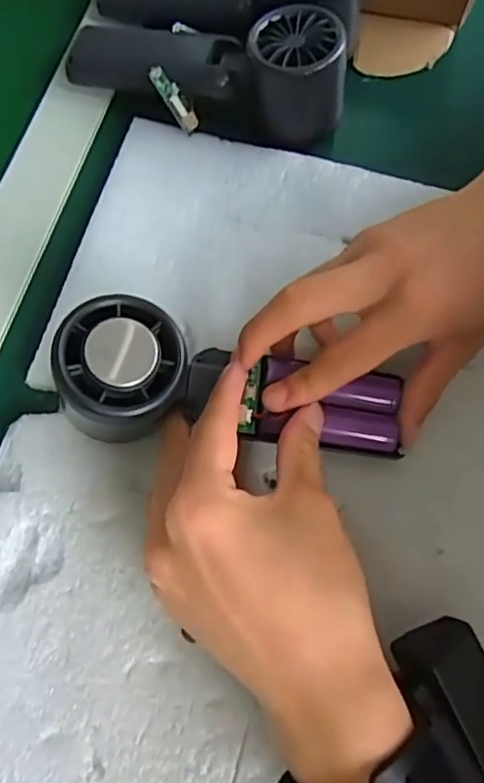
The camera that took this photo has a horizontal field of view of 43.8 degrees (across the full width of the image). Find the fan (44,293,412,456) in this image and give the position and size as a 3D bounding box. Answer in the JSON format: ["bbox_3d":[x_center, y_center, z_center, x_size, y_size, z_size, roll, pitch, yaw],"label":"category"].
[{"bbox_3d":[-0.004,0.002,0.274,0.158,0.032,0.059,13,67,-19],"label":"fan"}]

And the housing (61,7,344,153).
[{"bbox_3d":[-0.022,-0.192,0.348,0.162,0.050,0.047,12,69,2],"label":"housing"}]

